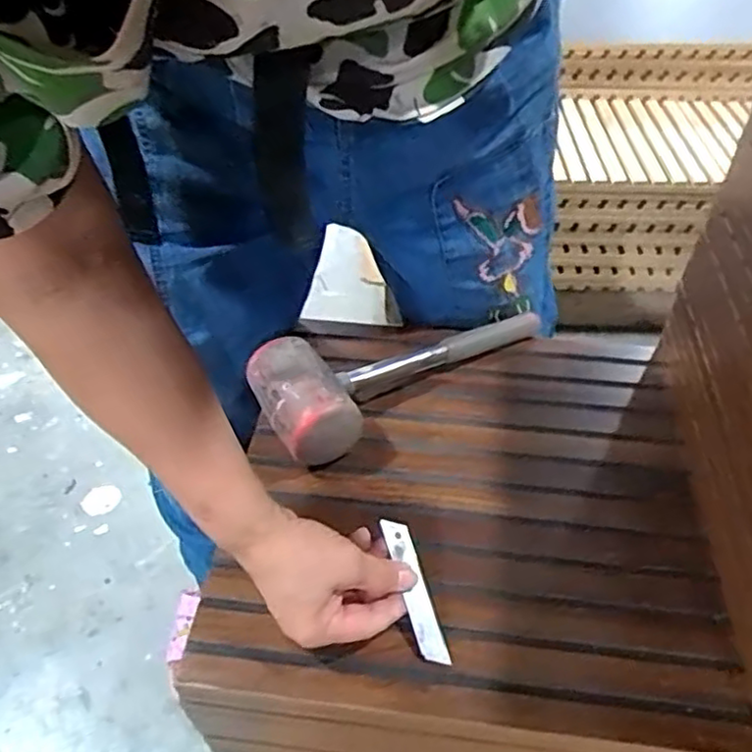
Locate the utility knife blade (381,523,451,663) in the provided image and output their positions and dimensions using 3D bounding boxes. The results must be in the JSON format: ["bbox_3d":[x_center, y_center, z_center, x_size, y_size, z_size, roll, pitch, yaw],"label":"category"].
[{"bbox_3d":[0.027,0.148,0.469,0.019,0.004,0.099,-9,66,-22],"label":"utility knife blade"}]

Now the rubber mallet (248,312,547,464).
[{"bbox_3d":[0.024,-0.009,0.621,0.276,0.054,0.111,-16,47,-30],"label":"rubber mallet"}]

